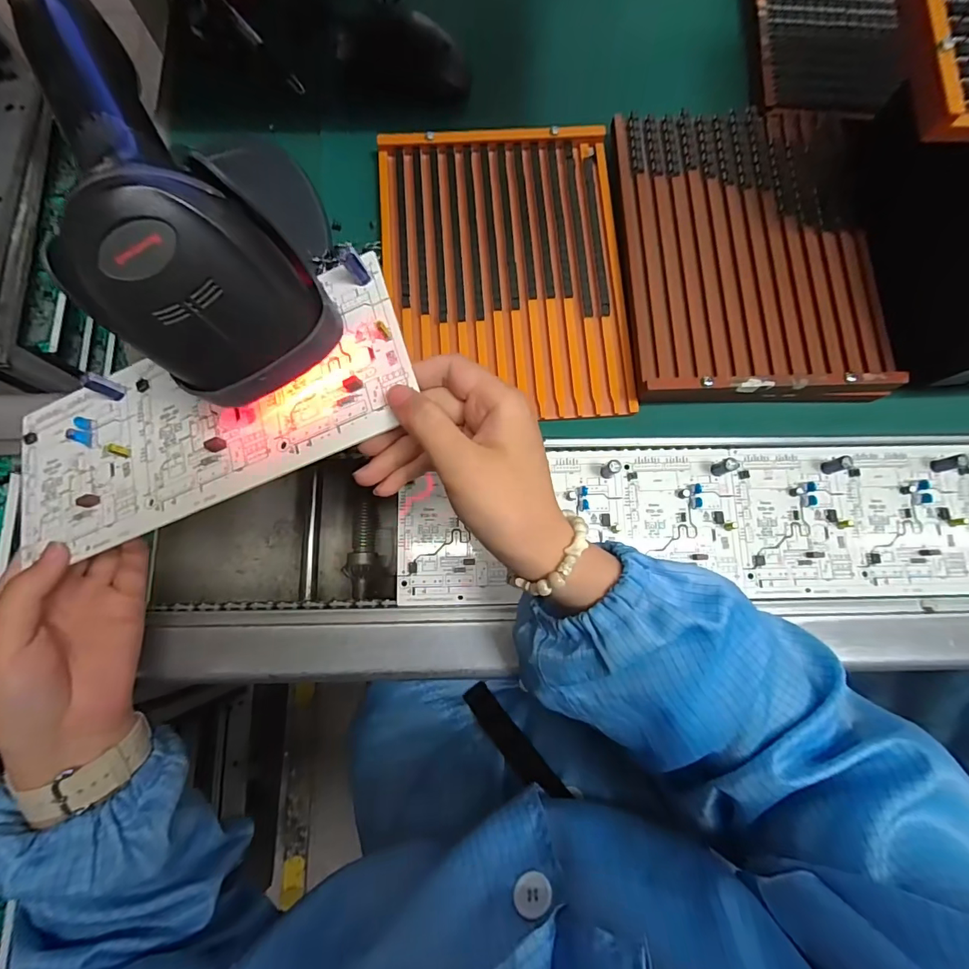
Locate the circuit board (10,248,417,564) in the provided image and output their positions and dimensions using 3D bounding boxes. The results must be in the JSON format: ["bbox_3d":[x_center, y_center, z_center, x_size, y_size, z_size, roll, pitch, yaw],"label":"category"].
[{"bbox_3d":[-0.162,-0.040,0.264,0.249,0.017,0.107,-18,78,8],"label":"circuit board"}]

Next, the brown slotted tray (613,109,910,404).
[{"bbox_3d":[0.199,-0.178,0.349,0.184,0.017,0.237,-2,77,-1],"label":"brown slotted tray"}]

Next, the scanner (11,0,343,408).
[{"bbox_3d":[-0.133,-0.123,0.172,0.075,0.071,0.180,-29,96,-7],"label":"scanner"}]

